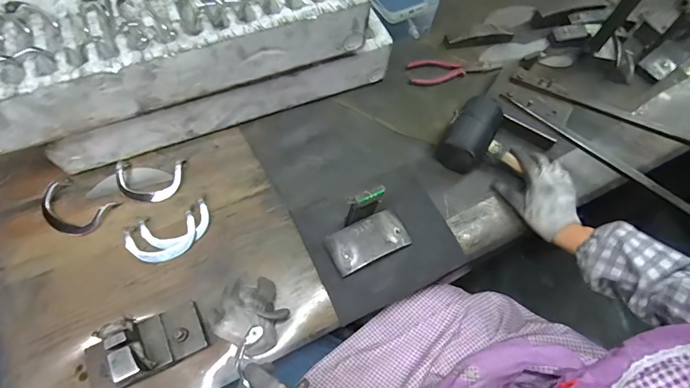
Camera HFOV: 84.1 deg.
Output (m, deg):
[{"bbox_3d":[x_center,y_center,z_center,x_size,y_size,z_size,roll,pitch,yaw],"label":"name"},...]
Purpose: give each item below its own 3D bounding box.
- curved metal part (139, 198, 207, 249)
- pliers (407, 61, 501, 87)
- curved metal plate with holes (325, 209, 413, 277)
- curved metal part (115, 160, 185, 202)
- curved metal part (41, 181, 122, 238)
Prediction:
[{"bbox_3d":[-0.240,0.045,0.544,0.090,0.018,0.054,-16,66,-11],"label":"curved metal part"},{"bbox_3d":[0.206,-0.234,0.721,0.180,0.014,0.055,-10,65,-8],"label":"pliers"},{"bbox_3d":[0.035,0.065,0.541,0.114,0.021,0.060,-24,68,-14],"label":"curved metal plate with holes"},{"bbox_3d":[-0.296,-0.022,0.581,0.092,0.019,0.067,-5,65,-6],"label":"curved metal part"},{"bbox_3d":[-0.388,0.025,0.546,0.101,0.011,0.062,15,64,4],"label":"curved metal part"}]

